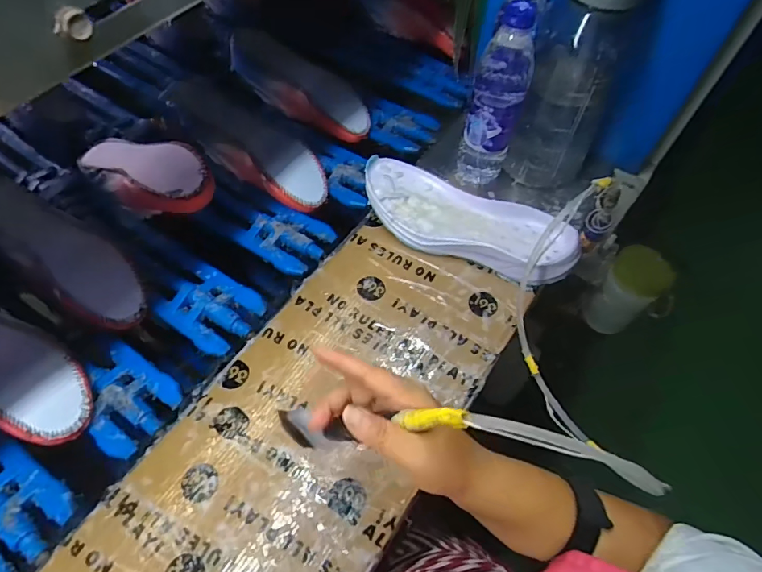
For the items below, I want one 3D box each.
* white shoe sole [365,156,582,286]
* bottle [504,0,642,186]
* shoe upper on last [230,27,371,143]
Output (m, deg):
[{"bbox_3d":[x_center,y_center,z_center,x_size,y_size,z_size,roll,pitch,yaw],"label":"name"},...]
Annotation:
[{"bbox_3d":[0.104,-0.080,0.571,0.268,0.044,0.113,19,63,12],"label":"white shoe sole"},{"bbox_3d":[0.222,-0.246,0.530,0.103,0.290,0.091,24,64,15],"label":"bottle"},{"bbox_3d":[-0.128,-0.322,0.747,0.253,0.081,0.071,33,66,2],"label":"shoe upper on last"}]

